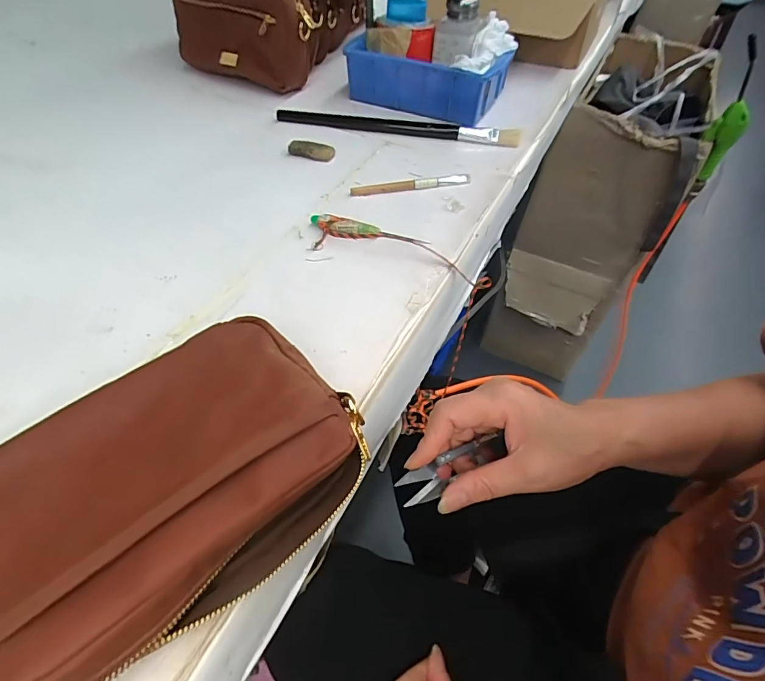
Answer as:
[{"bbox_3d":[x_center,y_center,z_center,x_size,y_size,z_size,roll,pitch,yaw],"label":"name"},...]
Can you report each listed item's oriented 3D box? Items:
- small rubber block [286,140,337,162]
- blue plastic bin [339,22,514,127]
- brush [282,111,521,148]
[{"bbox_3d":[-0.081,-0.217,0.505,0.052,0.012,0.019,6,52,2],"label":"small rubber block"},{"bbox_3d":[0.054,-0.339,0.570,0.204,0.065,0.099,14,53,8],"label":"blue plastic bin"},{"bbox_3d":[0.016,-0.260,0.537,0.295,0.016,0.022,9,52,4],"label":"brush"}]

